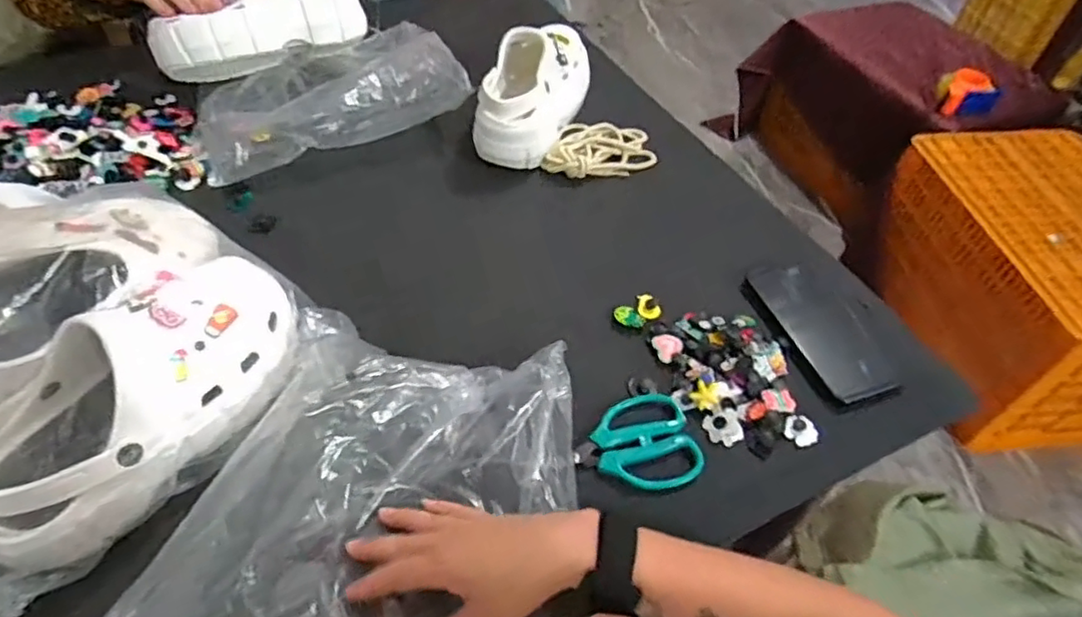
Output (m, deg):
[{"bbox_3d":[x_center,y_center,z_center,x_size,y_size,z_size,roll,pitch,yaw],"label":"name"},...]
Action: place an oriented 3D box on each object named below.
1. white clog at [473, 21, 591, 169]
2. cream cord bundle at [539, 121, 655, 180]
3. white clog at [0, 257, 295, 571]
[{"bbox_3d":[-0.012,-0.273,0.789,0.105,0.116,0.207,15,50,10],"label":"white clog"},{"bbox_3d":[0.076,-0.199,0.778,0.130,0.022,0.107,9,49,5],"label":"cream cord bundle"},{"bbox_3d":[-0.293,0.057,0.465,0.097,0.092,0.259,24,52,17],"label":"white clog"}]

